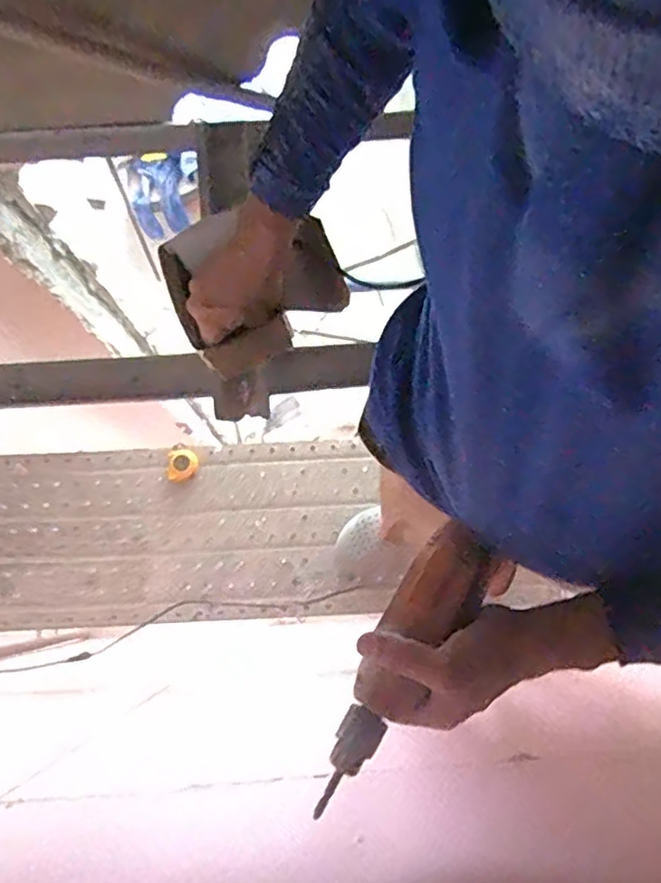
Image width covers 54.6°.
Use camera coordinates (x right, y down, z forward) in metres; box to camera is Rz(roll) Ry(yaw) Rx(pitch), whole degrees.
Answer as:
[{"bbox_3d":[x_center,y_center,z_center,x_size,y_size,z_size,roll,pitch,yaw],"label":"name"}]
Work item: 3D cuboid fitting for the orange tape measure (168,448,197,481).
[{"bbox_3d":[-0.374,0.057,1.619,0.079,0.027,0.079,0,78,1],"label":"orange tape measure"}]

